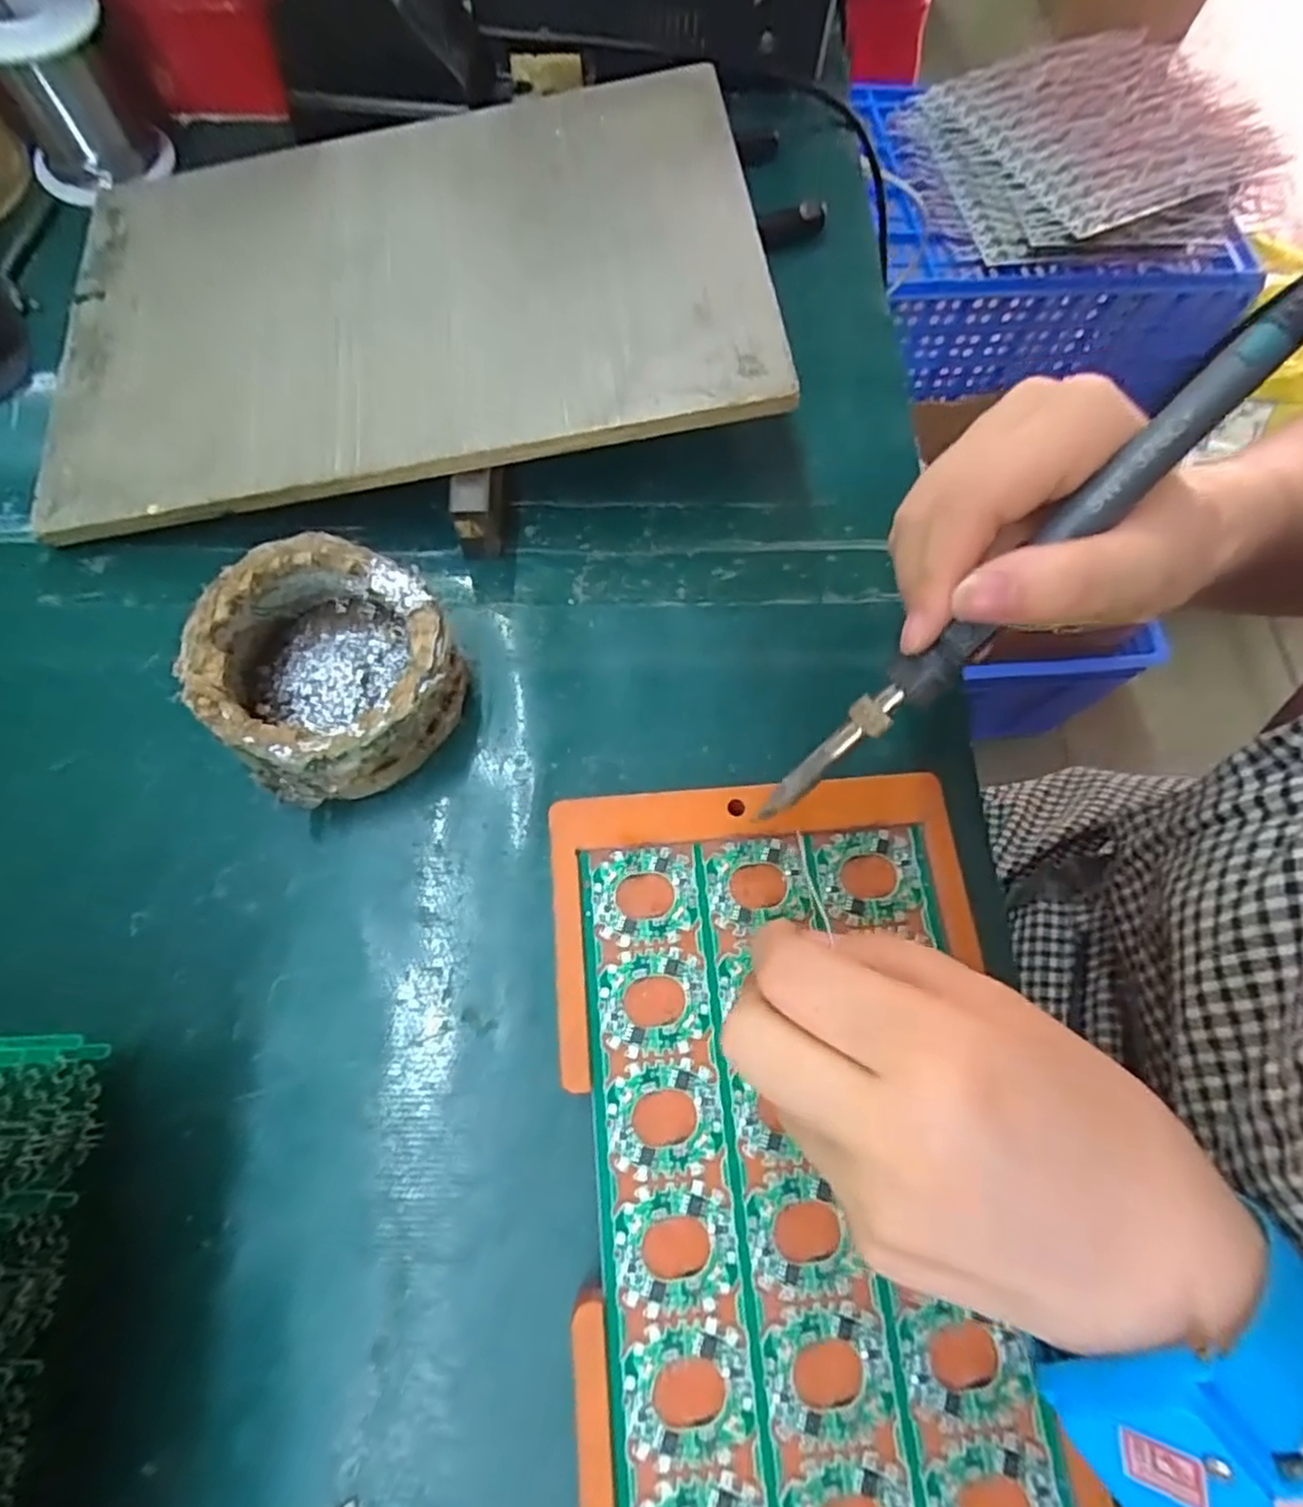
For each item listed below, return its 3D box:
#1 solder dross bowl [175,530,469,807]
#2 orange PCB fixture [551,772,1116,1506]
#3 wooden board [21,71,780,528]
[{"bbox_3d":[-0.113,-0.030,0.258,0.079,0.044,0.085,1,69,-3],"label":"solder dross bowl"},{"bbox_3d":[0.045,0.124,0.217,0.137,0.009,0.234,-4,70,-2],"label":"orange PCB fixture"},{"bbox_3d":[-0.105,-0.202,0.303,0.292,0.006,0.203,-9,71,3],"label":"wooden board"}]

